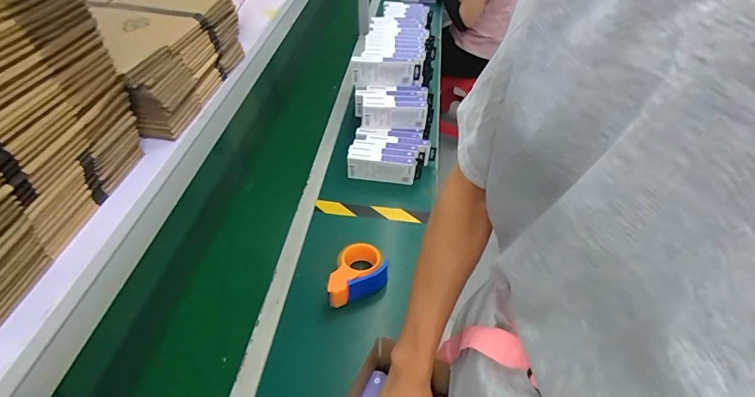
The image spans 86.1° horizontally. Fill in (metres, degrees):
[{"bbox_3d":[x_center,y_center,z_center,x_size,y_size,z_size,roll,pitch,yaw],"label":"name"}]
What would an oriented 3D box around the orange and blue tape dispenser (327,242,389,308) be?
[{"bbox_3d":[-0.051,0.160,0.852,0.138,0.075,0.106,-22,50,-21],"label":"orange and blue tape dispenser"}]

